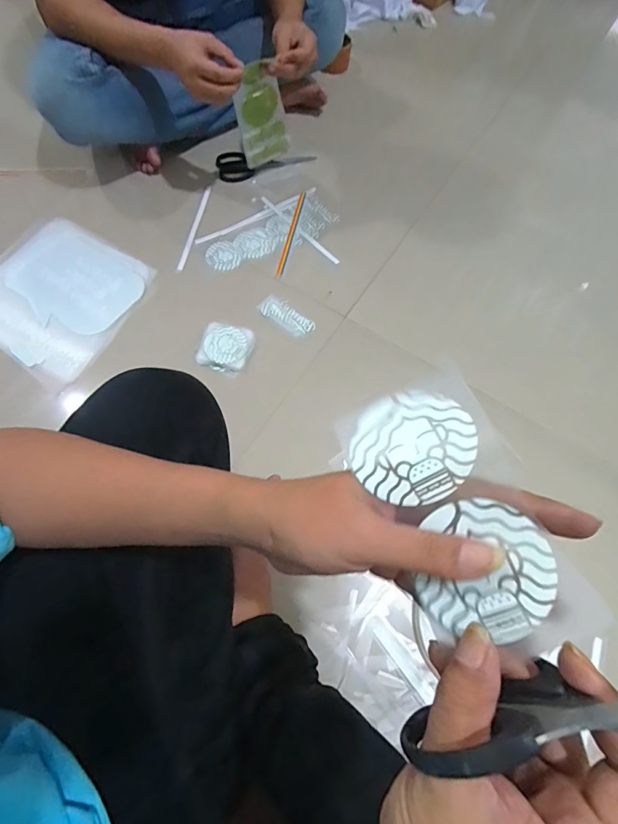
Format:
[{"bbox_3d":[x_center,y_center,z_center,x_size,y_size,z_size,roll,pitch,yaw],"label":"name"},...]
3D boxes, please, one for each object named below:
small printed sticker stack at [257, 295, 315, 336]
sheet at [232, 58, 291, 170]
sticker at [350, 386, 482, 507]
[{"bbox_3d":[-0.039,-0.169,0.743,0.110,0.013,0.047,36,69,13],"label":"small printed sticker stack"},{"bbox_3d":[-0.083,-0.539,0.778,0.094,0.197,0.014,-23,75,-4],"label":"sheet"},{"bbox_3d":[0.056,0.017,0.241,0.067,0.007,0.061,-11,59,20],"label":"sticker"}]

